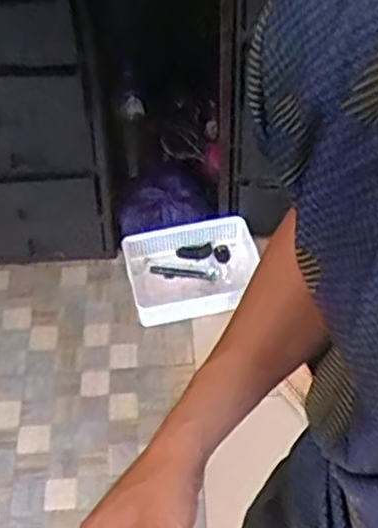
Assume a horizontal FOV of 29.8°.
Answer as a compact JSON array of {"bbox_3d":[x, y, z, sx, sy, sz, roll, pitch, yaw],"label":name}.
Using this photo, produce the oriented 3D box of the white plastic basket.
[{"bbox_3d":[0.011,0.015,1.824,0.339,0.092,0.250,-13,50,-9],"label":"white plastic basket"}]

